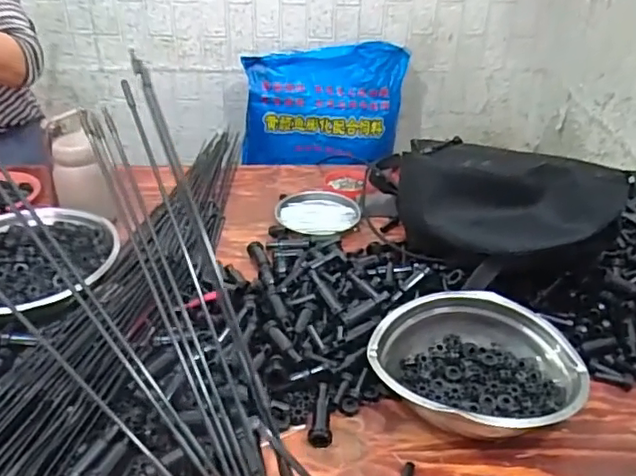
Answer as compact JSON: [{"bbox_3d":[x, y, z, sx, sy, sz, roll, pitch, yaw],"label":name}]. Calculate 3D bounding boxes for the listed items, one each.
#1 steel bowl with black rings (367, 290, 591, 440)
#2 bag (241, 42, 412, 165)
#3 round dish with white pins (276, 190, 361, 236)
[{"bbox_3d":[0.170,0.137,0.632,0.215,0.069,0.191,16,36,22],"label":"steel bowl with black rings"},{"bbox_3d":[0.028,-0.389,1.744,0.490,0.321,0.127,-5,33,-9],"label":"bag"},{"bbox_3d":[-0.002,-0.043,0.962,0.133,0.016,0.129,1,33,-1],"label":"round dish with white pins"}]

